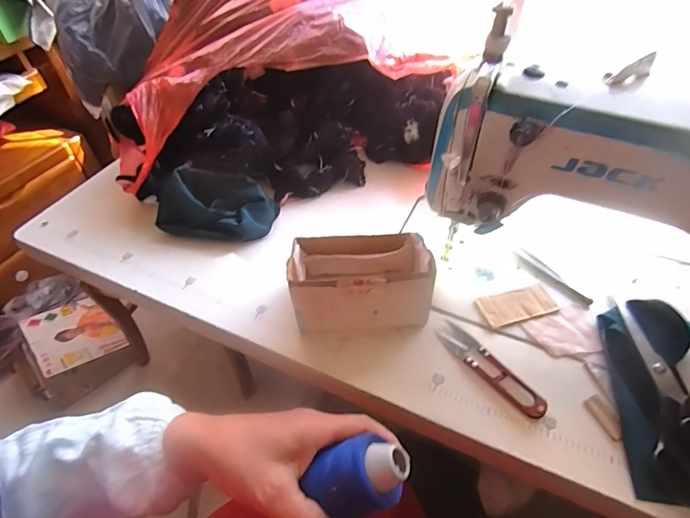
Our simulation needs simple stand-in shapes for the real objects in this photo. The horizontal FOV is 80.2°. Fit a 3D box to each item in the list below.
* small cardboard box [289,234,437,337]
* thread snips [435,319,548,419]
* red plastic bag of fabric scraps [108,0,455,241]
[{"bbox_3d":[0.015,0.019,0.418,0.129,0.085,0.084,-5,48,0],"label":"small cardboard box"},{"bbox_3d":[0.137,0.101,0.388,0.027,0.010,0.115,-35,55,-24],"label":"thread snips"},{"bbox_3d":[-0.111,-0.252,0.606,0.450,0.189,0.391,-26,52,-18],"label":"red plastic bag of fabric scraps"}]

